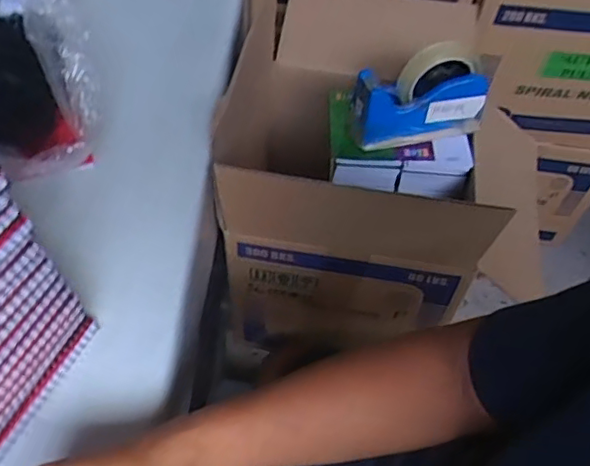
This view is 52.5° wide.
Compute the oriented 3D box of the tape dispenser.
[{"bbox_3d":[0.150,-0.162,0.710,0.157,0.104,0.053,-4,54,-8],"label":"tape dispenser"}]

